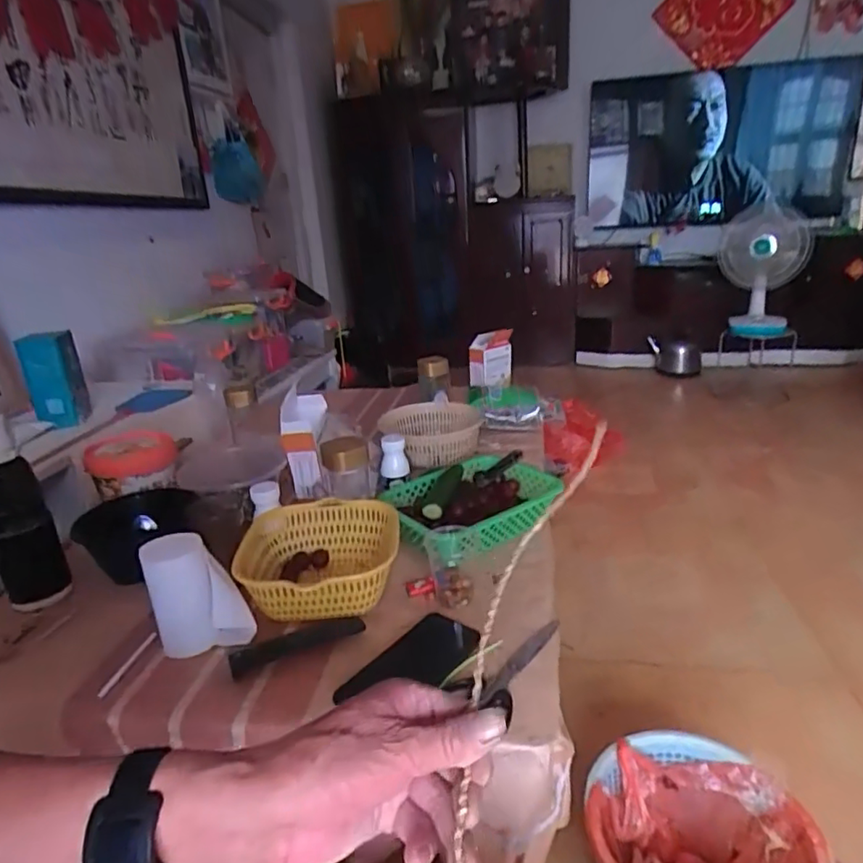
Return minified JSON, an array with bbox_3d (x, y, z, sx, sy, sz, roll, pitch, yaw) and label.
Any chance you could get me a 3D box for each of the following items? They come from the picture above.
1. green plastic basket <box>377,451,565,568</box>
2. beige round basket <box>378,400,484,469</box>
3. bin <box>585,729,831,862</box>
[{"bbox_3d":[0.059,0.108,0.876,0.259,0.055,0.189,-17,24,-32],"label":"green plastic basket"},{"bbox_3d":[0.015,0.000,1.149,0.193,0.062,0.198,-3,20,1],"label":"beige round basket"},{"bbox_3d":[0.315,0.530,0.680,0.233,0.197,0.256,-3,20,1],"label":"bin"}]

